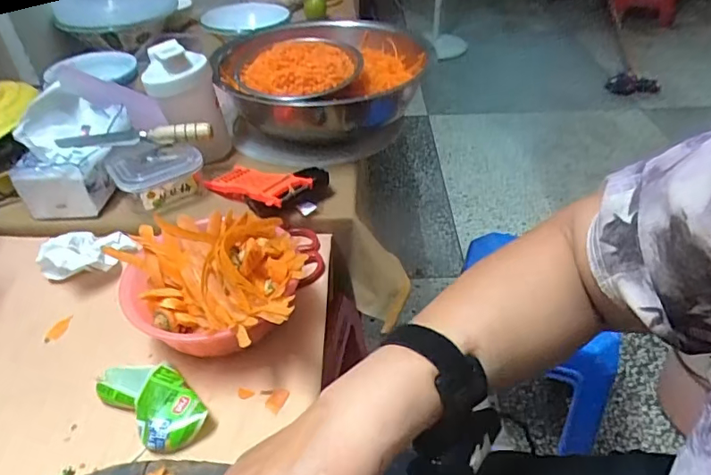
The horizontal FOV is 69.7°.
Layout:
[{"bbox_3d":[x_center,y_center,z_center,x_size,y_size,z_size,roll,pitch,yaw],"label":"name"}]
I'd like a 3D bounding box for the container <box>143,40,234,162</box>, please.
[{"bbox_3d":[-0.228,-0.182,0.699,0.072,0.159,0.078,-5,35,28],"label":"container"}]

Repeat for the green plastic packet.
[{"bbox_3d":[-0.189,0.148,0.470,0.116,0.025,0.055,27,48,29],"label":"green plastic packet"}]

